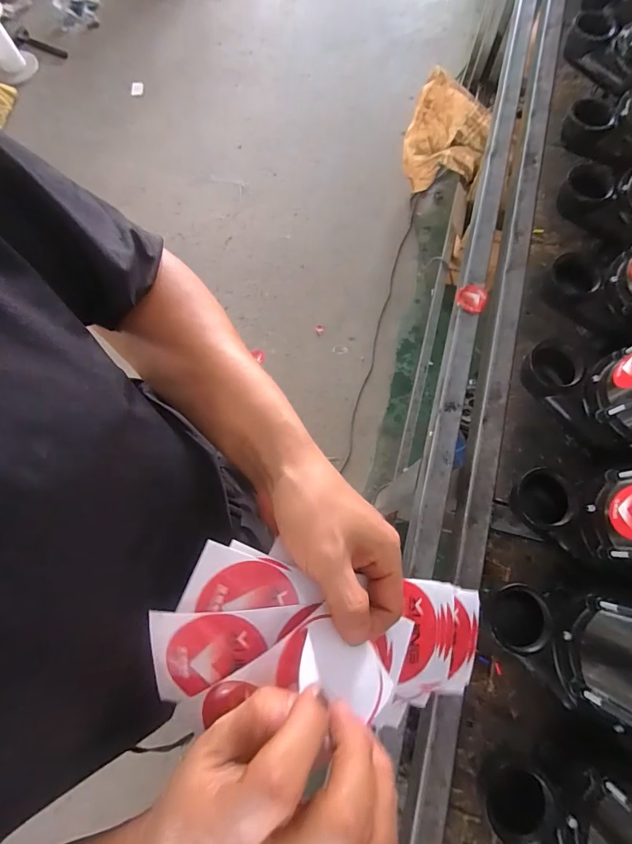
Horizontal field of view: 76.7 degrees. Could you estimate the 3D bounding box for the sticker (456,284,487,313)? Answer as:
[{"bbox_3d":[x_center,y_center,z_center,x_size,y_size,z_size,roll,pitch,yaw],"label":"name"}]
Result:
[{"bbox_3d":[0.267,-0.211,0.681,0.052,0.008,0.053,15,75,5],"label":"sticker"}]

